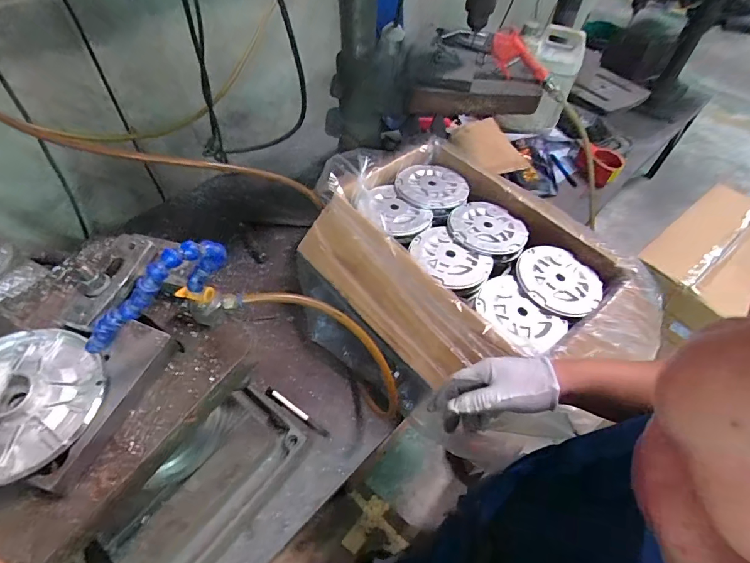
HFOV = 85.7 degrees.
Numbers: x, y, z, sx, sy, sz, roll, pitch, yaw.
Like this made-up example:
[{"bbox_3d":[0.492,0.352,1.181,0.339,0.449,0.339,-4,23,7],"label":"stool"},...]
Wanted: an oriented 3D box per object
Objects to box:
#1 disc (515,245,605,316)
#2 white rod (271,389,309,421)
[{"bbox_3d":[0.293,-0.004,0.647,0.125,0.013,0.130,0,53,-1],"label":"disc"},{"bbox_3d":[-0.150,0.218,0.713,0.080,0.008,0.011,29,57,20],"label":"white rod"}]

